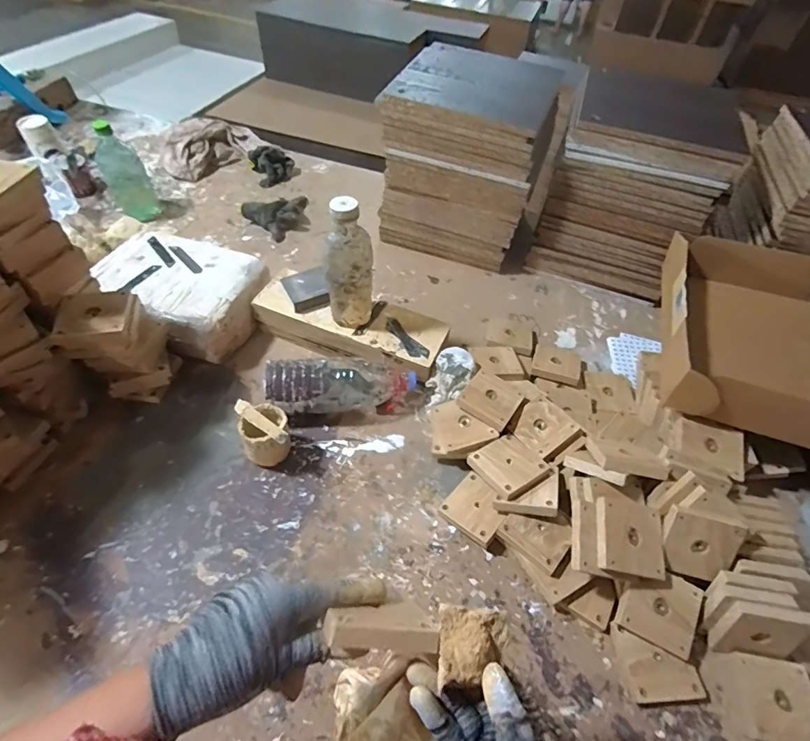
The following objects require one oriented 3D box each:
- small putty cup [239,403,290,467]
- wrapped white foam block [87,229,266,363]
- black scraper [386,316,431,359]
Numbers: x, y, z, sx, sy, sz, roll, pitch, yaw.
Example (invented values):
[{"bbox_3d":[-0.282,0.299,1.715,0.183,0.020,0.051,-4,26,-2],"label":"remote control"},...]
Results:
[{"bbox_3d":[-0.199,0.099,0.655,0.065,0.077,0.067,3,51,-3],"label":"small putty cup"},{"bbox_3d":[-0.408,-0.136,0.813,0.265,0.105,0.217,18,52,9],"label":"wrapped white foam block"},{"bbox_3d":[0.000,-0.056,0.757,0.028,0.010,0.104,-31,60,-26],"label":"black scraper"}]

